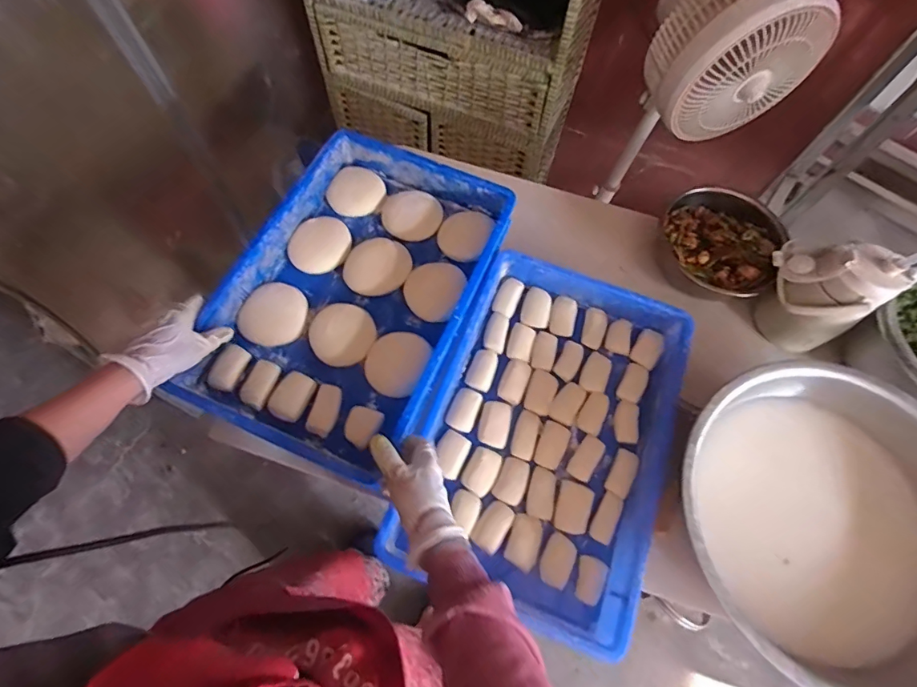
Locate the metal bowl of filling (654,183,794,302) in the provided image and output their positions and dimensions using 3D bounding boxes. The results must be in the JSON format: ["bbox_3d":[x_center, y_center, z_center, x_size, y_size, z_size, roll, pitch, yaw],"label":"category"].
[{"bbox_3d":[0.425,-0.161,0.749,0.188,0.081,0.194,-16,69,-9],"label":"metal bowl of filling"}]

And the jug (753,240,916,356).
[{"bbox_3d":[0.517,-0.074,0.662,0.118,0.178,0.135,-20,69,-11],"label":"jug"}]

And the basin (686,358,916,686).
[{"bbox_3d":[0.442,0.224,0.567,0.342,0.105,0.370,1,67,-2],"label":"basin"}]

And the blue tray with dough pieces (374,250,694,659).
[{"bbox_3d":[0.125,0.112,0.632,0.311,0.075,0.453,20,70,6],"label":"blue tray with dough pieces"}]

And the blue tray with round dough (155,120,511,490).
[{"bbox_3d":[-0.139,-0.074,0.652,0.304,0.077,0.463,22,70,7],"label":"blue tray with round dough"}]

